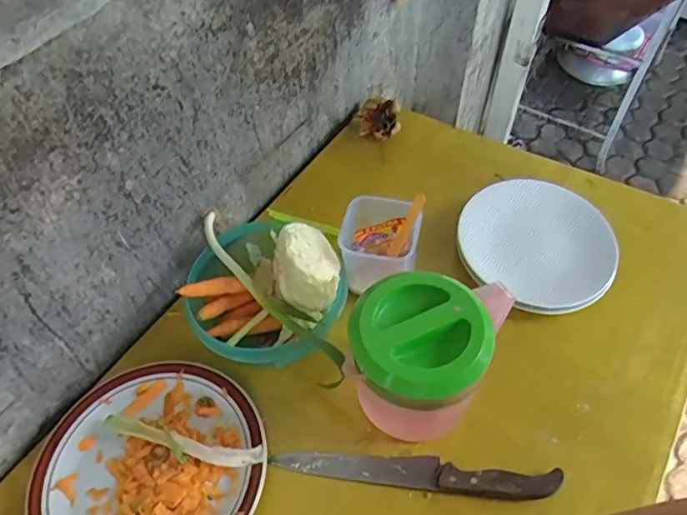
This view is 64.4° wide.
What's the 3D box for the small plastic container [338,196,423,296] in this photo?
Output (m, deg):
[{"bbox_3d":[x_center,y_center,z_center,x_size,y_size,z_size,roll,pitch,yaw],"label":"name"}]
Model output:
[{"bbox_3d":[0.045,0.001,0.705,0.096,0.130,0.093,9,55,7],"label":"small plastic container"}]

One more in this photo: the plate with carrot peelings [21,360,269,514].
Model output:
[{"bbox_3d":[-0.206,0.214,0.571,0.238,0.028,0.228,1,54,3],"label":"plate with carrot peelings"}]

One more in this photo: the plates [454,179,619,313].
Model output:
[{"bbox_3d":[0.259,-0.024,0.721,0.199,0.026,0.196,-1,54,1],"label":"plates"}]

